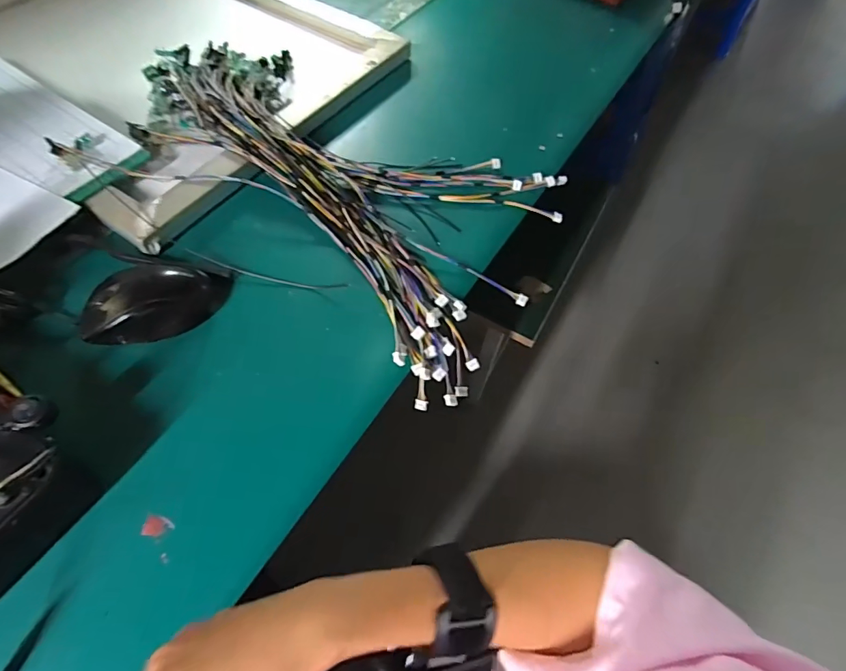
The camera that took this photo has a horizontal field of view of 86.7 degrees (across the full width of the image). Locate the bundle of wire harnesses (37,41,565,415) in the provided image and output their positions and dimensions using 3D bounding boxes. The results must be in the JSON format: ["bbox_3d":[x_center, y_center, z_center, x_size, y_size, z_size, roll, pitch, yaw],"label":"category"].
[{"bbox_3d":[-0.105,-0.158,0.451,0.463,0.059,0.287,28,63,14],"label":"bundle of wire harnesses"}]

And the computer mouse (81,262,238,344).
[{"bbox_3d":[-0.219,-0.034,0.369,0.111,0.034,0.071,-21,63,-13],"label":"computer mouse"}]

